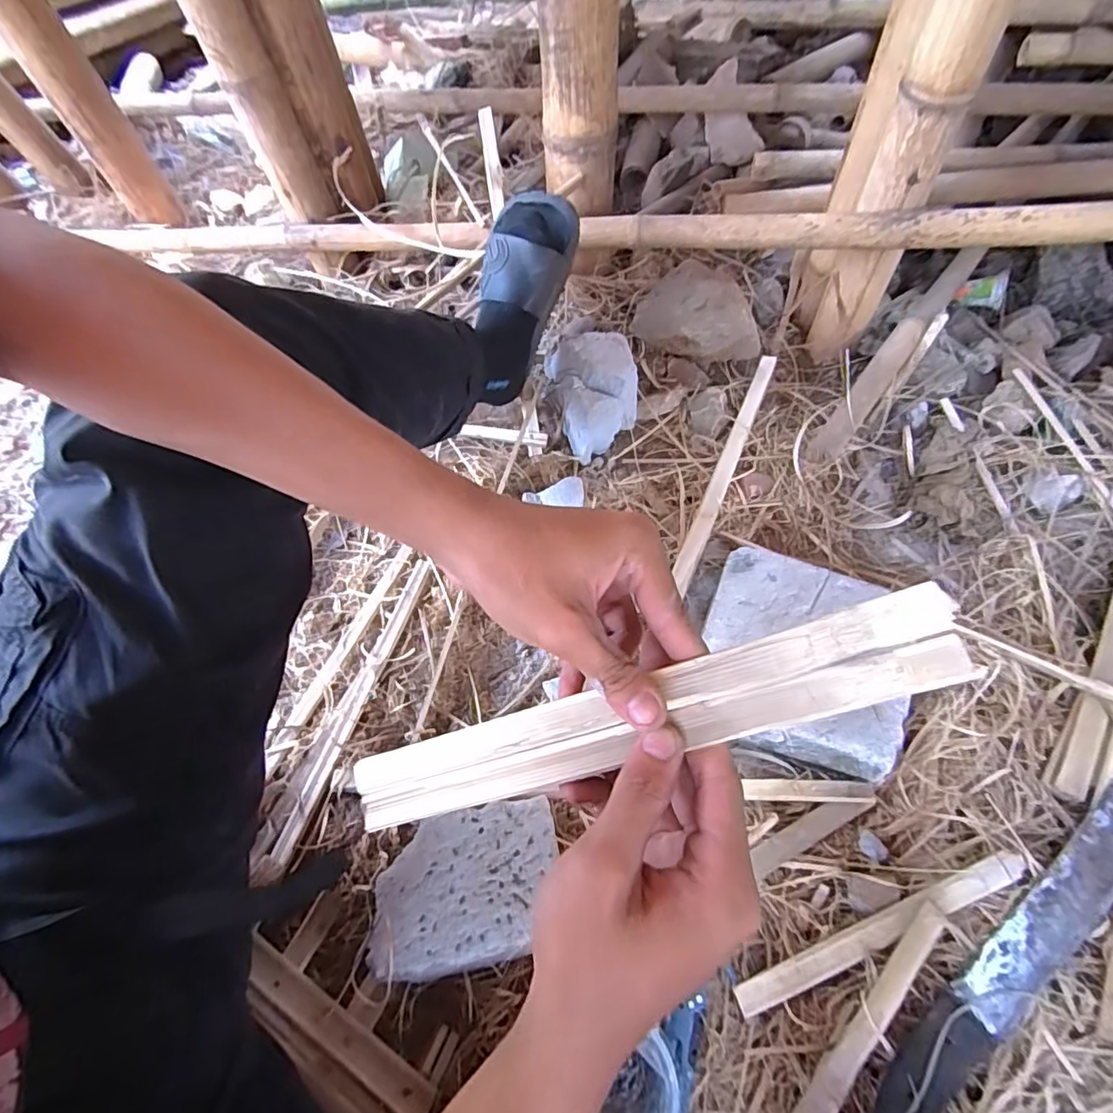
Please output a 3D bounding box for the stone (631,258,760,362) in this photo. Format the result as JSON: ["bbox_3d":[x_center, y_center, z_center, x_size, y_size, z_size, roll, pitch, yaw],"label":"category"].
[{"bbox_3d":[0.220,-0.378,0.857,0.193,0.072,0.143,13,56,11],"label":"stone"}]

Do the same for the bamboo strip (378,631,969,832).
[{"bbox_3d":[0.027,0.089,0.259,0.290,0.008,0.018,-22,53,19],"label":"bamboo strip"}]

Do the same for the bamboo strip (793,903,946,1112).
[{"bbox_3d":[0.233,0.355,0.418,0.210,0.007,0.021,-40,36,-18],"label":"bamboo strip"}]

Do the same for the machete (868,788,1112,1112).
[{"bbox_3d":[0.358,0.324,0.435,0.384,0.027,0.057,-35,61,-21],"label":"machete"}]

